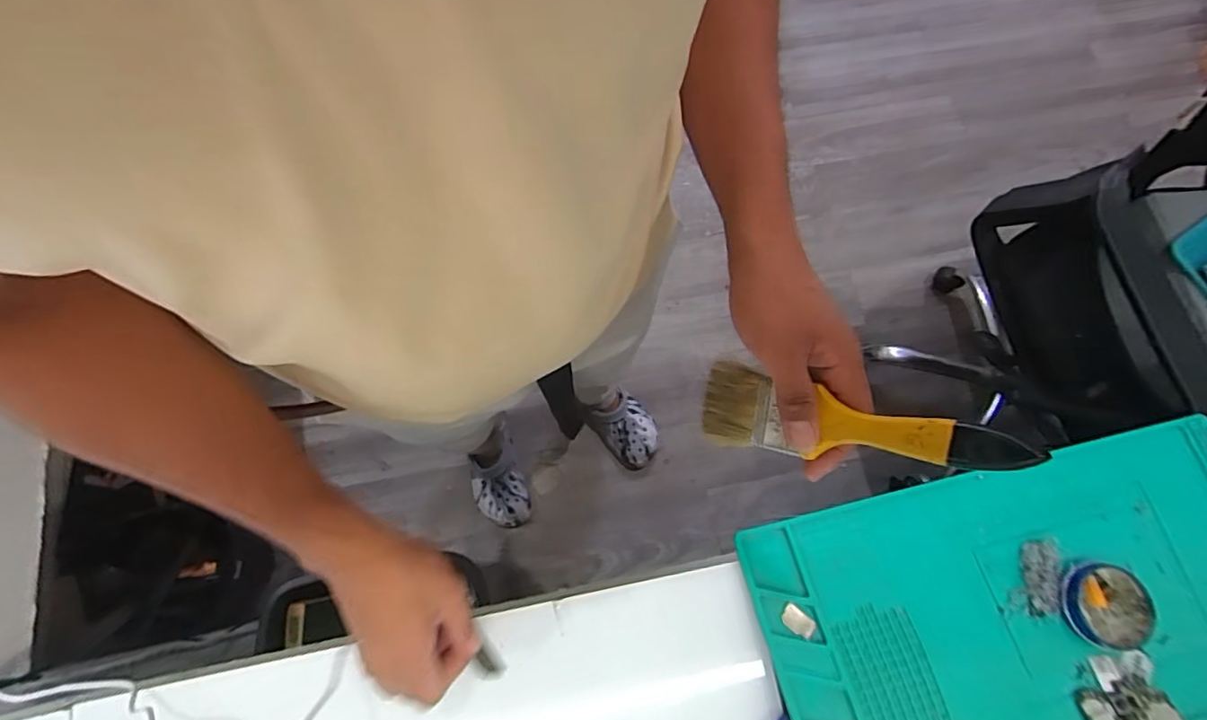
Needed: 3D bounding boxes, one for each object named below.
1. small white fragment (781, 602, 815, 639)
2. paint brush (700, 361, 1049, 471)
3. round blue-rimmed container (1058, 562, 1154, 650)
[{"bbox_3d":[0.156,0.210,0.452,0.027,0.006,0.017,37,77,9],"label":"small white fragment"},{"bbox_3d":[0.143,0.037,0.343,0.193,0.018,0.050,7,68,44],"label":"paint brush"},{"bbox_3d":[0.404,0.198,0.456,0.068,0.020,0.063,0,74,-1],"label":"round blue-rimmed container"}]

